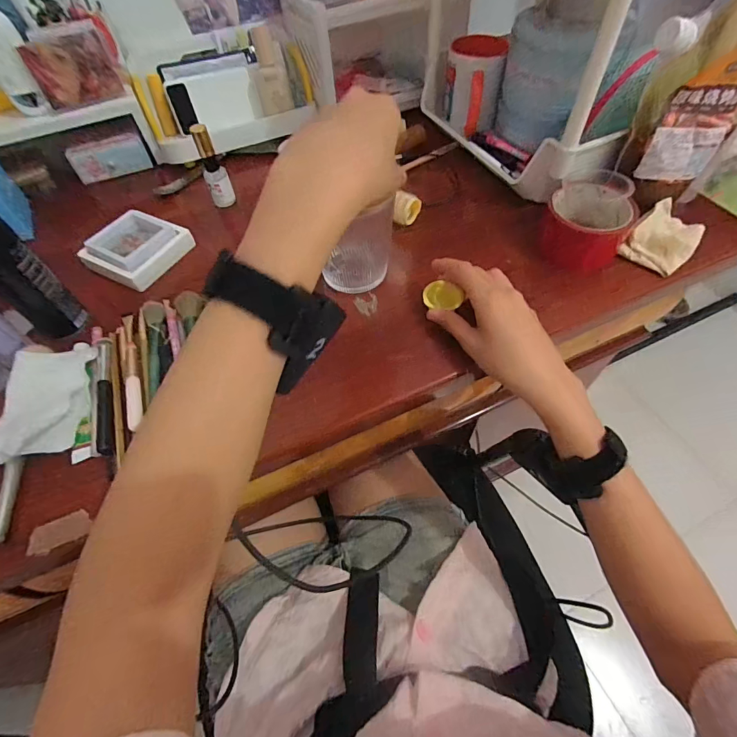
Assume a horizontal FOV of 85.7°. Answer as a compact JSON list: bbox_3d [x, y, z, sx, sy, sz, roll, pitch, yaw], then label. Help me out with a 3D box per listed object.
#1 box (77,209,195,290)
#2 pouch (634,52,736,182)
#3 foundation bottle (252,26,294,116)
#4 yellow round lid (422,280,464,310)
[{"bbox_3d":[-0.255,-0.135,0.443,0.092,0.025,0.088,22,60,16],"label":"box"},{"bbox_3d":[0.330,-0.246,0.396,0.083,0.109,0.015,-3,41,-1],"label":"pouch"},{"bbox_3d":[-0.136,-0.407,0.548,0.043,0.094,0.022,-17,37,-9],"label":"foundation bottle"},{"bbox_3d":[0.074,-0.069,0.389,0.039,0.012,0.037,-1,56,2],"label":"yellow round lid"}]

